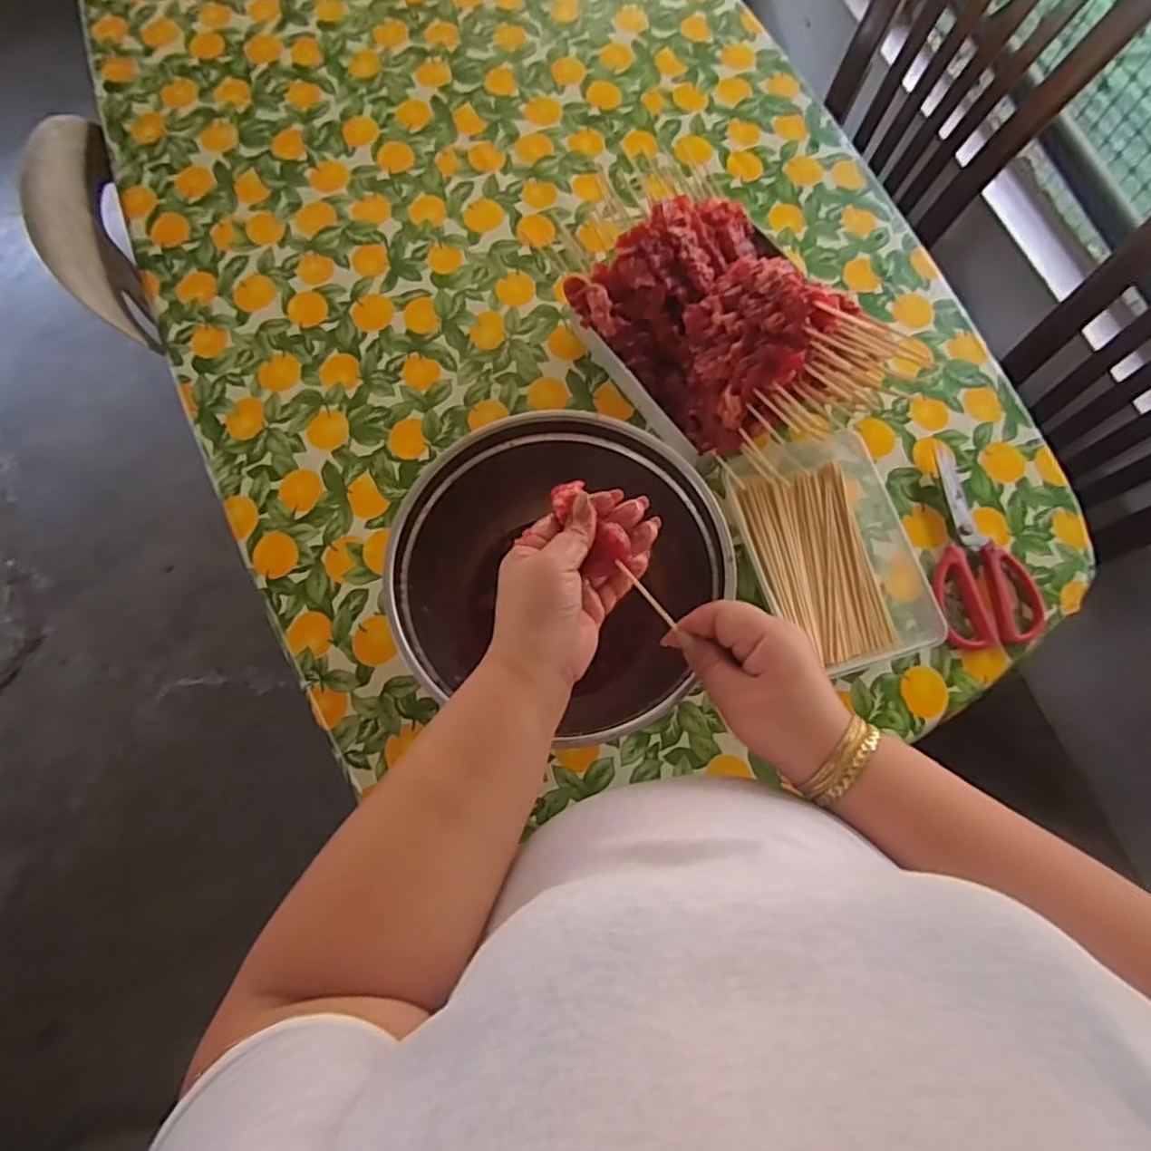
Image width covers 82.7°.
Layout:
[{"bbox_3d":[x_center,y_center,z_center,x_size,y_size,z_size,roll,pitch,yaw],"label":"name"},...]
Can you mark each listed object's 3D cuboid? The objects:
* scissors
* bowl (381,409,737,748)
[{"bbox_3d":[0.411,-0.033,0.678,0.103,0.017,0.211,-8,74,-3],"label":"scissors"},{"bbox_3d":[-0.014,0.005,0.587,0.260,0.150,0.252,0,73,-1],"label":"bowl"}]

